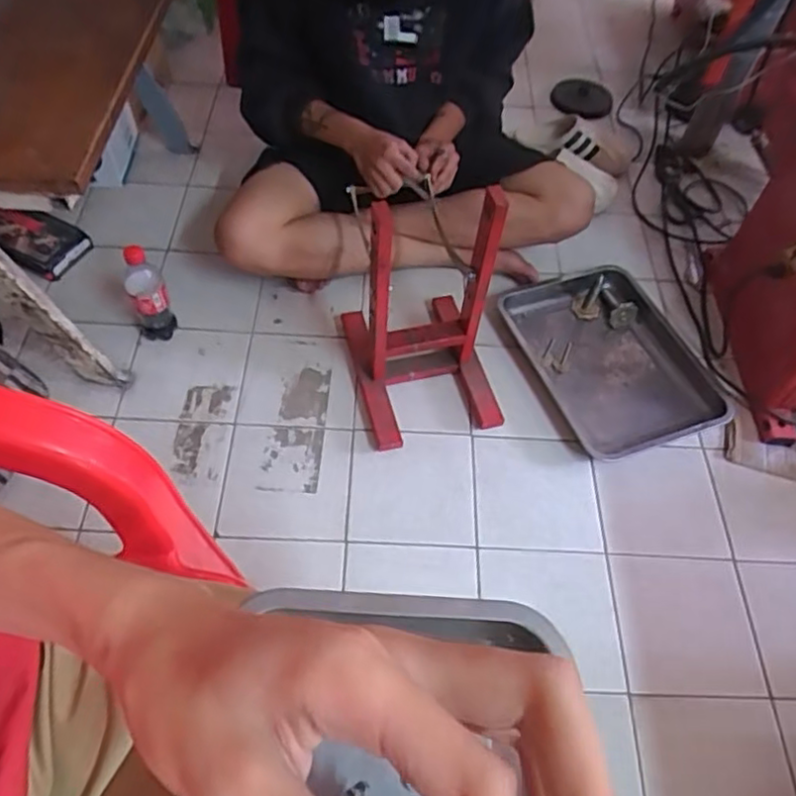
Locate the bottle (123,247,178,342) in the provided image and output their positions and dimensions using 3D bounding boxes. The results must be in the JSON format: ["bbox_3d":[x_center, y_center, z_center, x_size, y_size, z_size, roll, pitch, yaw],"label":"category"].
[{"bbox_3d":[-0.435,-0.175,1.147,0.066,0.203,0.059,-21,60,-17],"label":"bottle"}]

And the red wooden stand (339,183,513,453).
[{"bbox_3d":[0.048,-0.156,1.056,0.230,0.392,0.301,-11,57,-11],"label":"red wooden stand"}]

